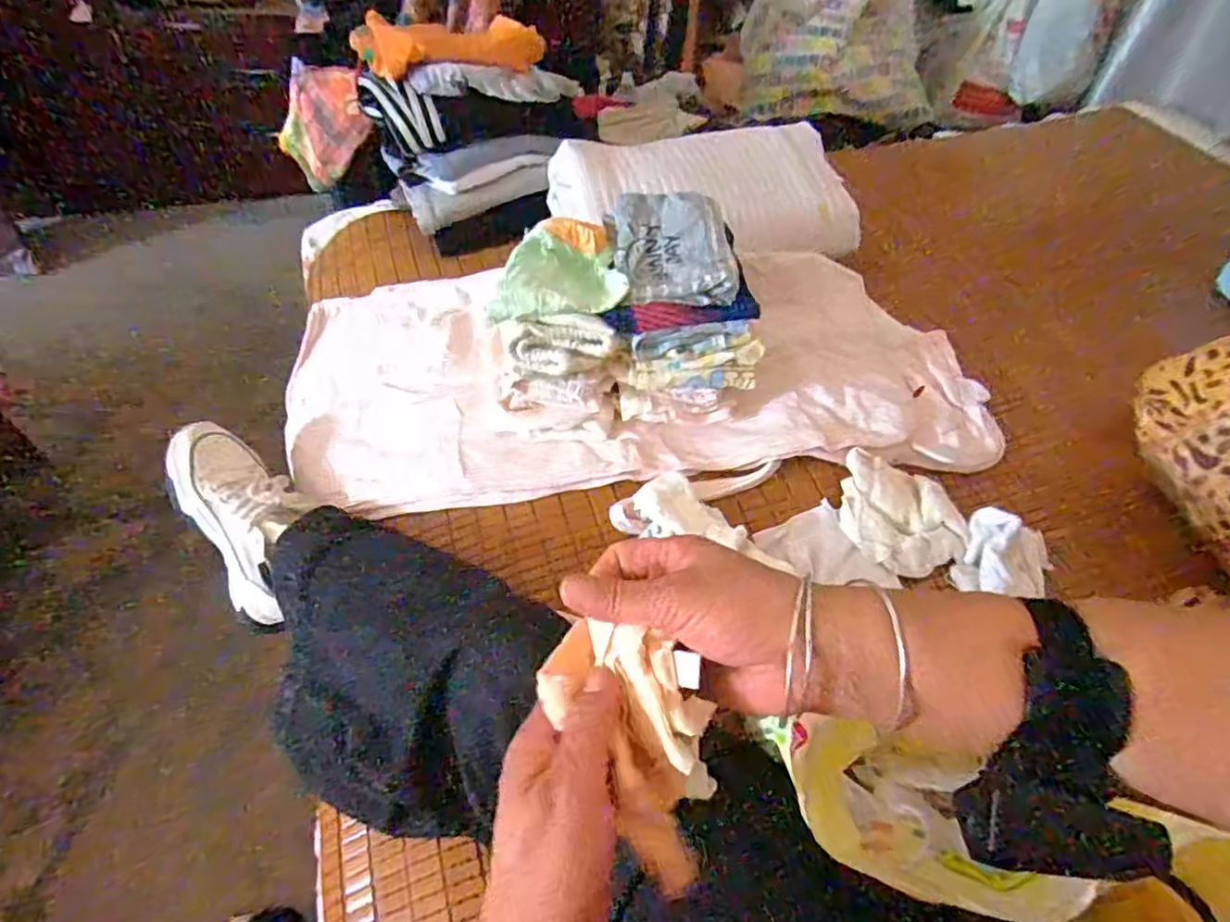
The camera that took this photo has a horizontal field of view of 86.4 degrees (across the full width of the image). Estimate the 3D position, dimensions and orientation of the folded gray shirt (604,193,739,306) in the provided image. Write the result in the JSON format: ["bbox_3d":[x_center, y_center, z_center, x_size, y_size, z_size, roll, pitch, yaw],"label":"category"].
[{"bbox_3d":[0.064,-0.231,0.702,0.125,0.039,0.156,-5,51,-8],"label":"folded gray shirt"}]

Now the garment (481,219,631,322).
[{"bbox_3d":[-0.065,-0.195,0.687,0.136,0.044,0.134,-7,51,-9],"label":"garment"}]

